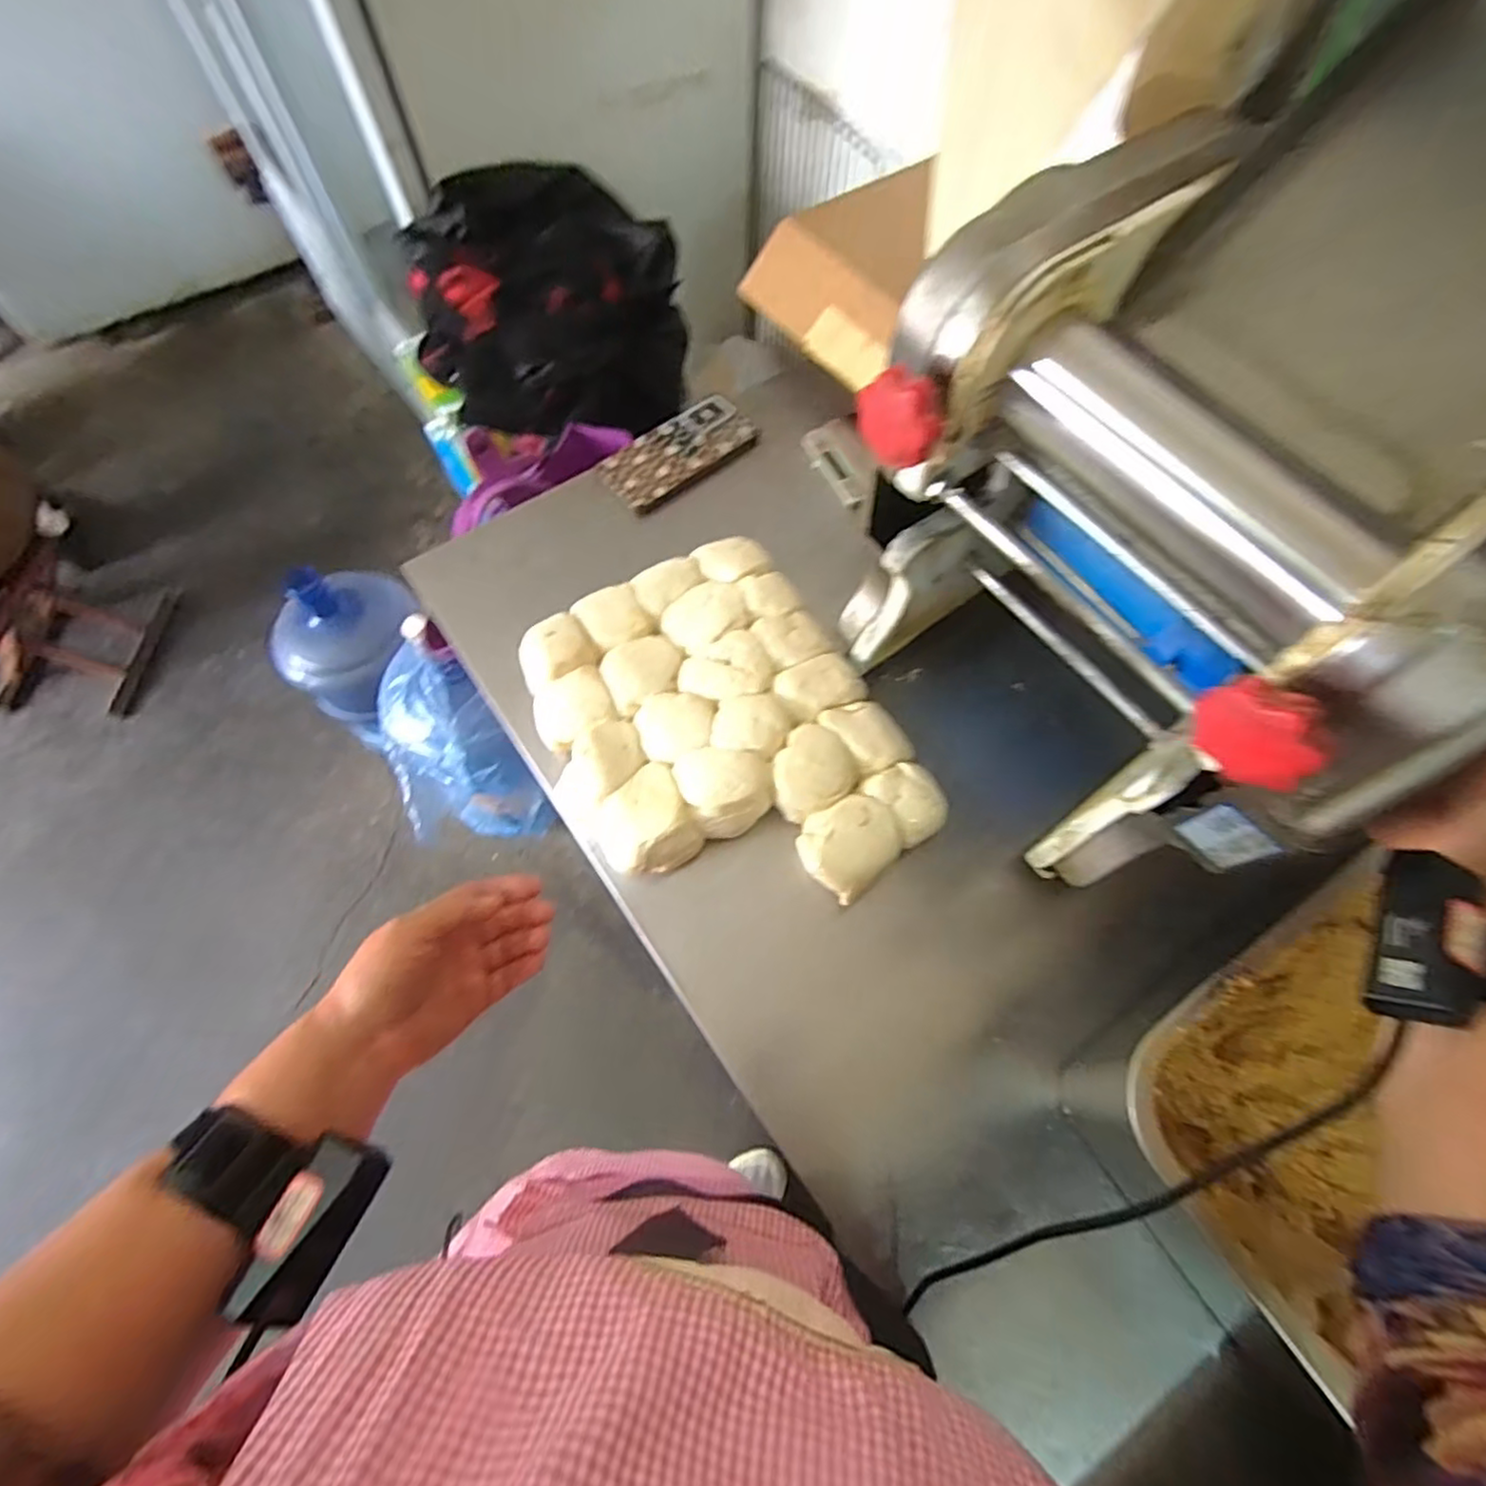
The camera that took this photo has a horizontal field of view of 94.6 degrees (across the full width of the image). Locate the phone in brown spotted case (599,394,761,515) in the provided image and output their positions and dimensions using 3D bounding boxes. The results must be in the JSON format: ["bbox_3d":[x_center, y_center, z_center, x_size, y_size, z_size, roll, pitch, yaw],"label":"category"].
[{"bbox_3d":[-0.069,-0.308,0.724,0.164,0.014,0.080,-37,72,-16],"label":"phone in brown spotted case"}]

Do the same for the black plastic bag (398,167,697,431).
[{"bbox_3d":[-0.260,-0.589,0.928,0.352,0.193,0.309,-13,68,-7],"label":"black plastic bag"}]

